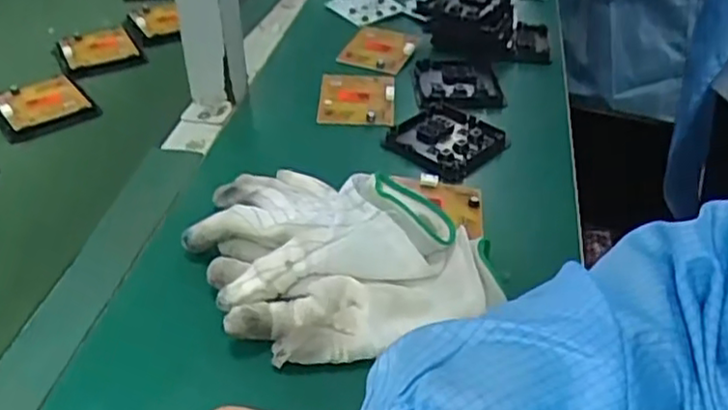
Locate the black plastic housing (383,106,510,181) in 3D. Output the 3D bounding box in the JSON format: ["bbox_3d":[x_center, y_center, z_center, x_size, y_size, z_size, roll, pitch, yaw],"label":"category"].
[{"bbox_3d":[0.069,-0.055,0.573,0.086,0.011,0.086,-31,48,-34],"label":"black plastic housing"}]

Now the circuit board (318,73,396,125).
[{"bbox_3d":[-0.006,-0.100,0.626,0.068,0.010,0.084,0,44,6],"label":"circuit board"}]

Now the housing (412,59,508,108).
[{"bbox_3d":[0.089,-0.118,0.656,0.080,0.011,0.090,-1,38,-1],"label":"housing"}]

